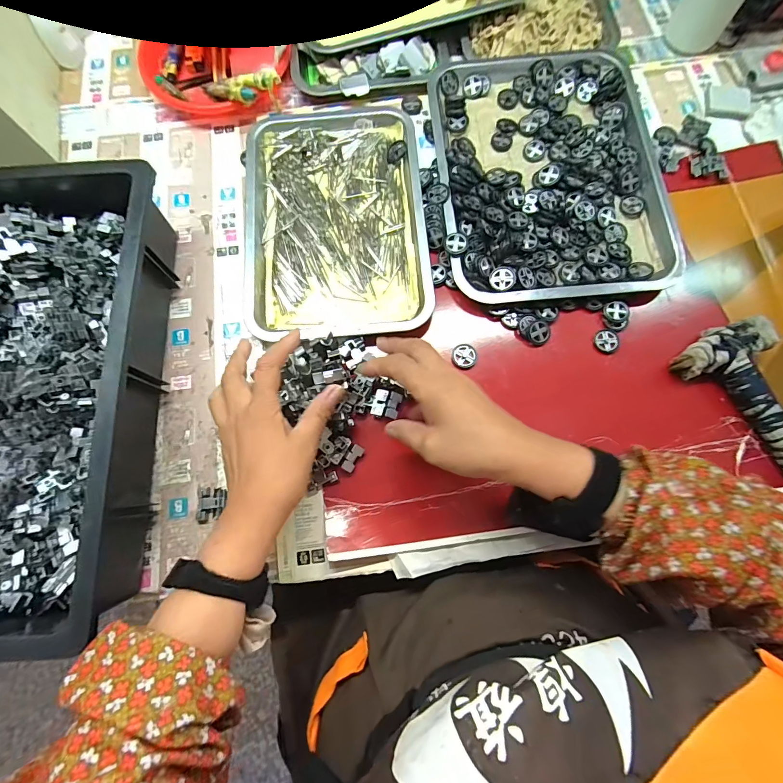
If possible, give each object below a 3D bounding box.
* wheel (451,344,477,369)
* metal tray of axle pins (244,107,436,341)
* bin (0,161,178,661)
[{"bbox_3d":[0.081,-0.039,0.417,0.027,0.006,0.027,0,74,1],"label":"wheel"},{"bbox_3d":[-0.068,-0.208,0.453,0.210,0.020,0.304,-5,74,-1],"label":"metal tray of axle pins"},{"bbox_3d":[-0.391,-0.008,0.375,0.310,0.093,0.444,-3,74,0],"label":"bin"}]

